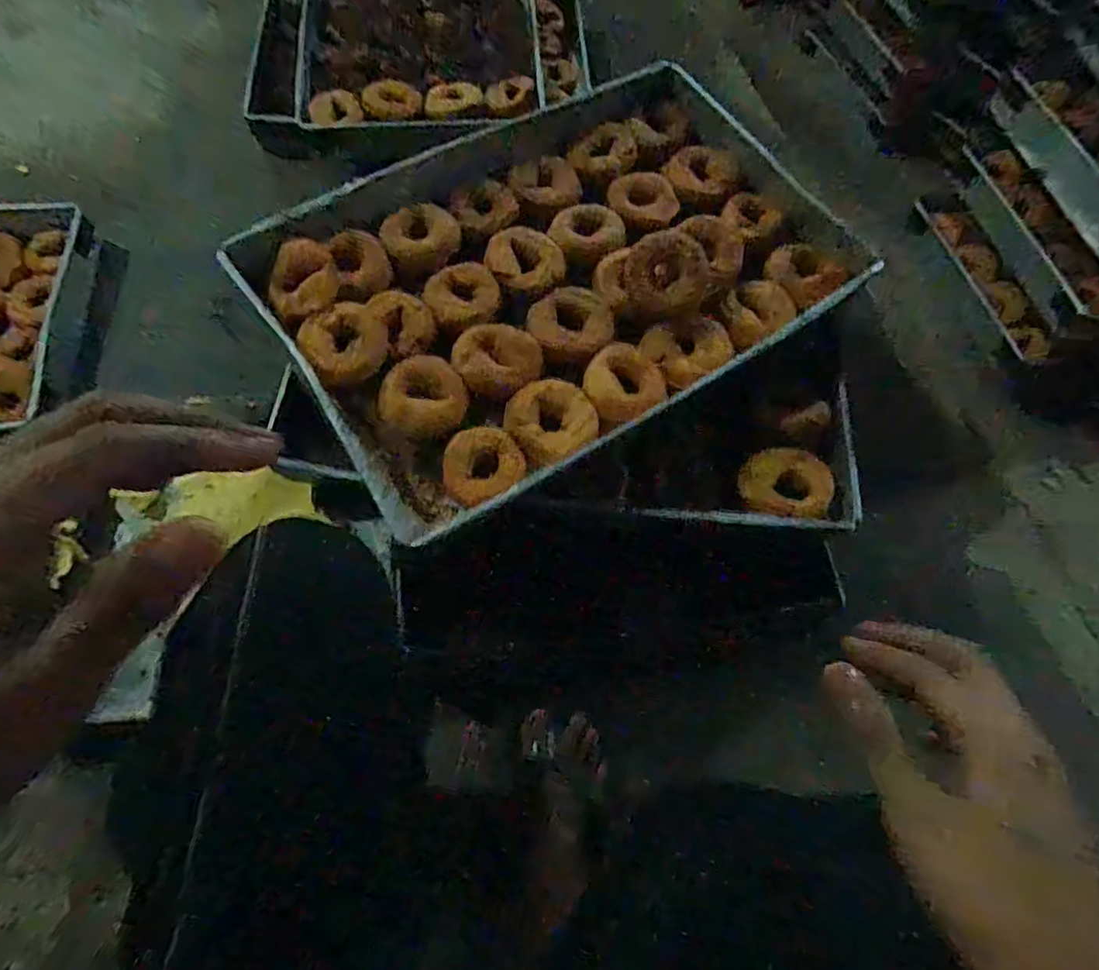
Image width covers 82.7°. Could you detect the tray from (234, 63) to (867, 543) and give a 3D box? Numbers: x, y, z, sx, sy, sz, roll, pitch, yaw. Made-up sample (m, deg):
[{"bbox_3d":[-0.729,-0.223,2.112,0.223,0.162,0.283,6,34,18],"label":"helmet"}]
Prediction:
[{"bbox_3d":[0.022,-0.243,0.703,0.624,0.058,0.422,-31,71,-17],"label":"tray"}]

